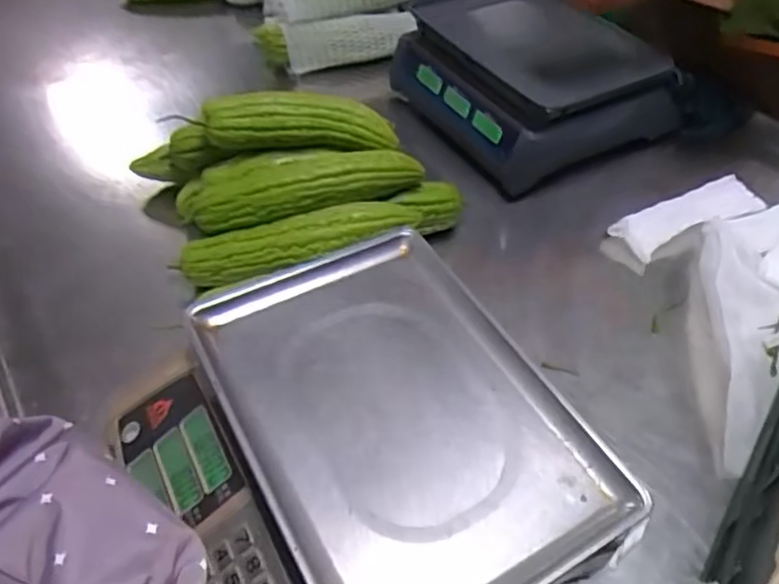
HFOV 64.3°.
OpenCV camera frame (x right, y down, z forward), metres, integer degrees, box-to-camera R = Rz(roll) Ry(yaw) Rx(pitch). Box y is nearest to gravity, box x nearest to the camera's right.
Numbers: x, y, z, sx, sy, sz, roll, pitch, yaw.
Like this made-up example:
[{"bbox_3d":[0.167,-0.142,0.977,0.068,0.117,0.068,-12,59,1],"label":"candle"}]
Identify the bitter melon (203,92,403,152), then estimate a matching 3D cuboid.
[{"bbox_3d":[-0.103,-0.205,0.733,0.217,0.059,0.053,0,49,-3],"label":"bitter melon"}]

